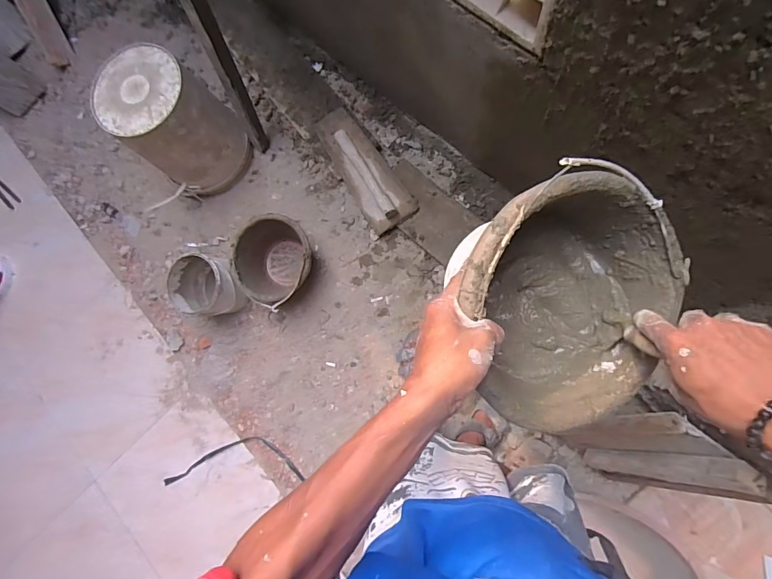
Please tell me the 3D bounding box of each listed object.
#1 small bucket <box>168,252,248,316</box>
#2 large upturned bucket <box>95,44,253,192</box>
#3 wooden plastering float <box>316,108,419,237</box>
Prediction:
[{"bbox_3d":[-0.544,-0.008,1.329,0.210,0.178,0.180,4,86,10],"label":"small bucket"},{"bbox_3d":[-0.627,-0.488,1.264,0.305,0.374,0.282,-1,85,10],"label":"large upturned bucket"},{"bbox_3d":[-0.076,-0.375,1.316,0.155,0.070,0.412,-36,80,5],"label":"wooden plastering float"}]

